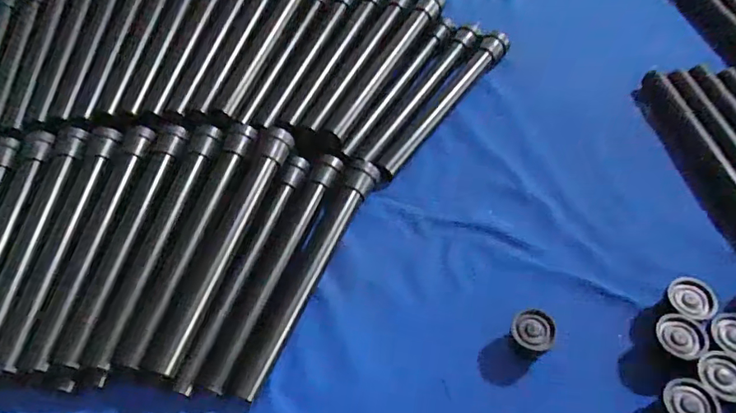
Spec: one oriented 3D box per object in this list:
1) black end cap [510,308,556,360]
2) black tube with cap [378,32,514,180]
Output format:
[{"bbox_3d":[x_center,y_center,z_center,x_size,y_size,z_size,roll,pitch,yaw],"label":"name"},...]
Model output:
[{"bbox_3d":[0.133,0.102,0.399,0.033,0.026,0.031,-2,56,3],"label":"black end cap"},{"bbox_3d":[0.092,-0.121,0.561,0.031,0.025,0.237,30,63,23],"label":"black tube with cap"}]

